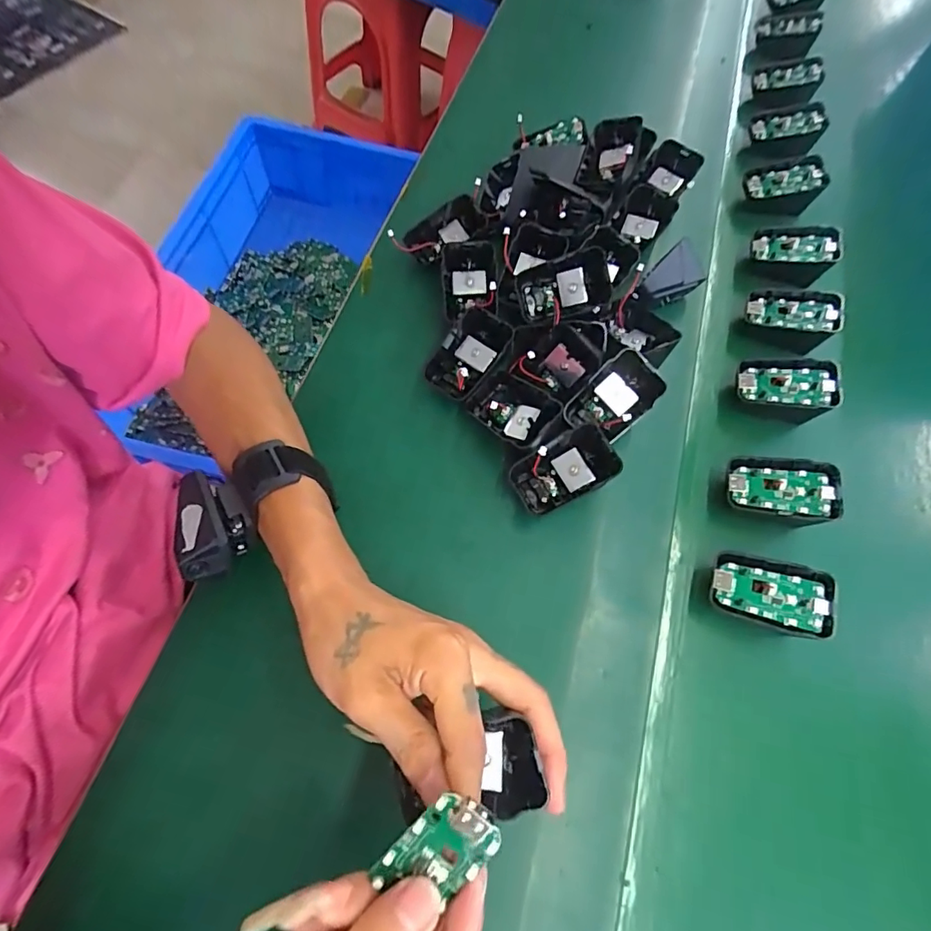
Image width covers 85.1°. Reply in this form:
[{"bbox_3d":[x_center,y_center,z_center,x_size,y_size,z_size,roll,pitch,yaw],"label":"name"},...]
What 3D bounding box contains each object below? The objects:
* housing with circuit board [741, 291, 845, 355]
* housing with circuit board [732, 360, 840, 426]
[{"bbox_3d":[0.275,-0.123,0.430,0.070,0.027,0.047,6,71,17],"label":"housing with circuit board"},{"bbox_3d":[0.249,-0.059,0.398,0.069,0.027,0.044,5,71,16],"label":"housing with circuit board"}]

